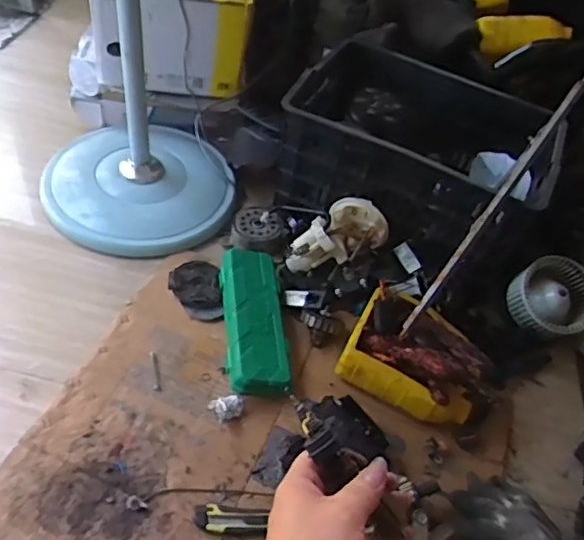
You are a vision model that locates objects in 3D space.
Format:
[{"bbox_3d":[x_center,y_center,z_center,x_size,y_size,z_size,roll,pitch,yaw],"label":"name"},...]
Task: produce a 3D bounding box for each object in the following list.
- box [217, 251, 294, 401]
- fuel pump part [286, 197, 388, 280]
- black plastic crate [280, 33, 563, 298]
[{"bbox_3d":[-0.066,0.079,1.001,0.104,0.056,0.290,-2,50,-11],"label":"box"},{"bbox_3d":[0.092,-0.055,1.095,0.124,0.096,0.158,34,55,20],"label":"fuel pump part"},{"bbox_3d":[0.253,-0.232,1.186,0.506,0.238,0.442,27,52,15],"label":"black plastic crate"}]

